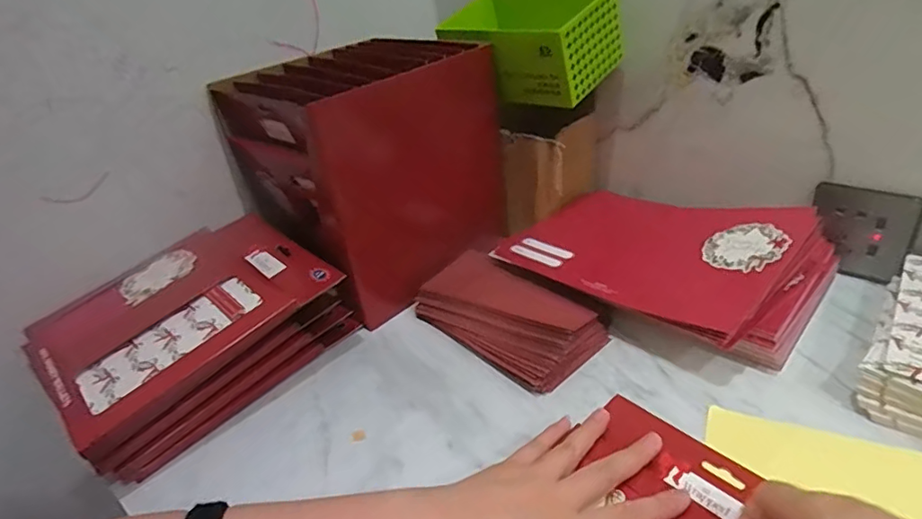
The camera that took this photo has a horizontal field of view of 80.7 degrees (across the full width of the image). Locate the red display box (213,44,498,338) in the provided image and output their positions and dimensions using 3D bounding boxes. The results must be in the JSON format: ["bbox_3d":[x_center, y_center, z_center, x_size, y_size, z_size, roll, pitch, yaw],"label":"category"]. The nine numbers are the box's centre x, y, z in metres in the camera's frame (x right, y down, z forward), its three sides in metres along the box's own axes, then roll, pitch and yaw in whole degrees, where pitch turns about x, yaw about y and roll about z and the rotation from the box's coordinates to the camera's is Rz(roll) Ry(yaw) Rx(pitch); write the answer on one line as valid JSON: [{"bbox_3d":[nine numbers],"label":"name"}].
[{"bbox_3d":[-0.100,-0.104,0.636,0.197,0.243,0.245,22,42,39],"label":"red display box"}]

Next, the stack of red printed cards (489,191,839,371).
[{"bbox_3d":[0.200,-0.006,0.558,0.202,0.083,0.283,-30,38,-31],"label":"stack of red printed cards"}]

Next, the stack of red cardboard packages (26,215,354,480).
[{"bbox_3d":[-0.247,0.067,0.517,0.240,0.100,0.189,-31,38,-32],"label":"stack of red cardboard packages"}]

